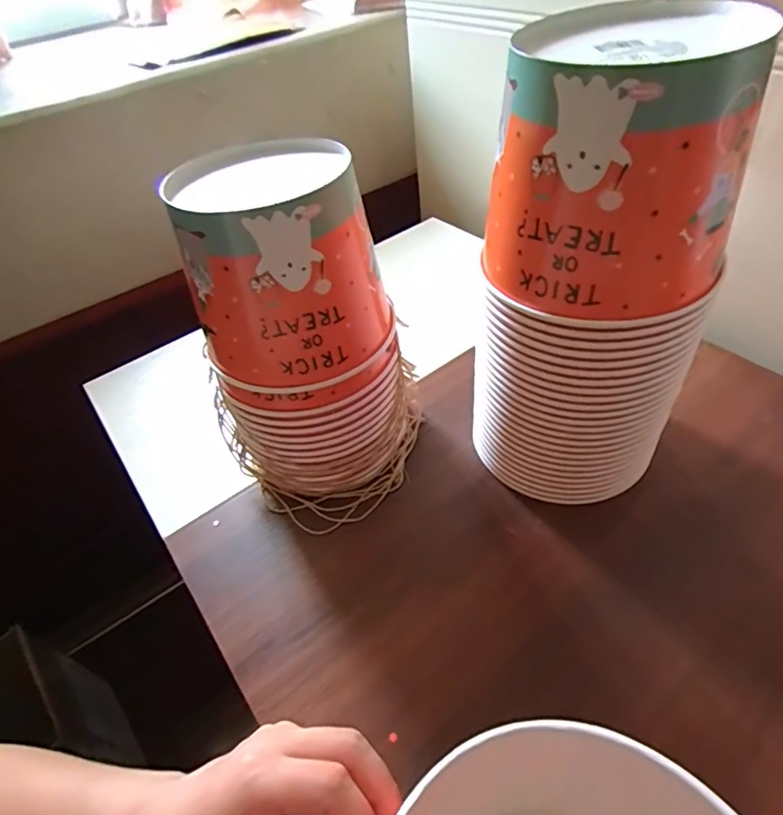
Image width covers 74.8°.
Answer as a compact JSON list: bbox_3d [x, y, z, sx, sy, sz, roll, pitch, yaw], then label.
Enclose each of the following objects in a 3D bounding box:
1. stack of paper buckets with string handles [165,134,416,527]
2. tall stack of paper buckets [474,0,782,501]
[{"bbox_3d":[-0.073,-0.051,0.420,0.157,0.258,0.165,-31,50,-21],"label":"stack of paper buckets with string handles"},{"bbox_3d":[0.136,-0.066,0.362,0.117,0.332,0.124,-36,52,-25],"label":"tall stack of paper buckets"}]

